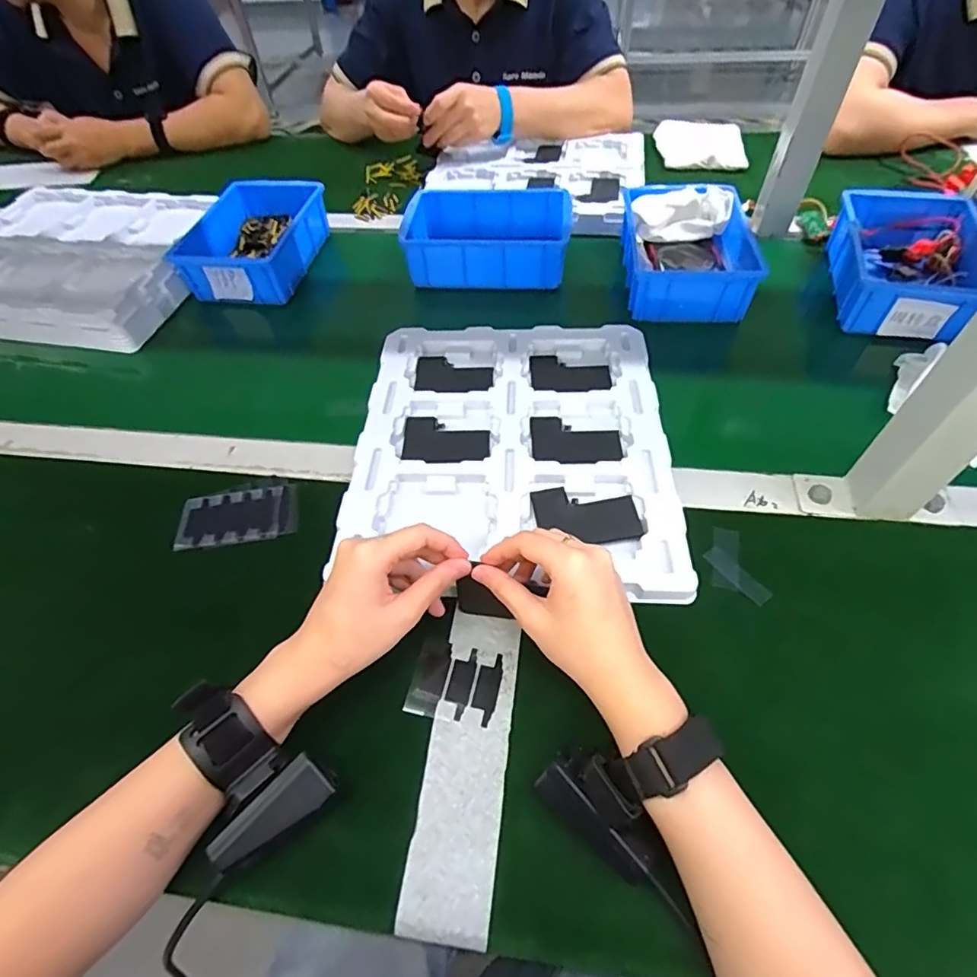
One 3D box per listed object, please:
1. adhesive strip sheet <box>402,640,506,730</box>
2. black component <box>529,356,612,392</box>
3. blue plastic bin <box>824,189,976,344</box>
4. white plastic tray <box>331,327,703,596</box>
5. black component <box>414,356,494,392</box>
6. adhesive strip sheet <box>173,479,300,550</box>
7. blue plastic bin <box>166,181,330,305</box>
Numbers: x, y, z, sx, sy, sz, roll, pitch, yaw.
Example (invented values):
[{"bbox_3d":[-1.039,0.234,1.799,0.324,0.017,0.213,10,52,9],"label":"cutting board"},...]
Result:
[{"bbox_3d":[-0.022,0.132,0.358,0.059,0.004,0.050,9,55,11],"label":"adhesive strip sheet"},{"bbox_3d":[0.077,-0.109,0.499,0.074,0.009,0.051,2,54,5],"label":"black component"},{"bbox_3d":[0.446,-0.245,0.567,0.121,0.059,0.196,12,56,13],"label":"blue plastic bin"},{"bbox_3d":[0.021,-0.047,0.477,0.269,0.017,0.299,1,54,5],"label":"white plastic tray"},{"bbox_3d":[-0.034,-0.118,0.538,0.078,0.008,0.055,-2,54,3],"label":"black component"},{"bbox_3d":[-0.214,0.021,0.454,0.102,0.008,0.052,-8,61,0],"label":"adhesive strip sheet"},{"bbox_3d":[-0.299,-0.332,0.689,0.142,0.058,0.225,5,54,8],"label":"blue plastic bin"}]

